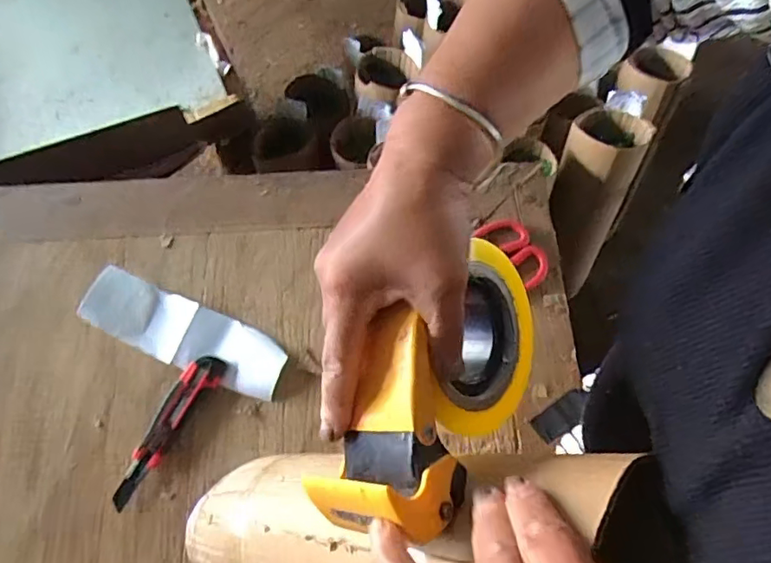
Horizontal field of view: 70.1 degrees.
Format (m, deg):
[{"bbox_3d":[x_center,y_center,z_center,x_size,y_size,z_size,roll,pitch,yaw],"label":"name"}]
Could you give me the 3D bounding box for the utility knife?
[{"bbox_3d":[-0.247,0.165,0.622,0.036,0.022,0.181,29,70,8],"label":"utility knife"}]

